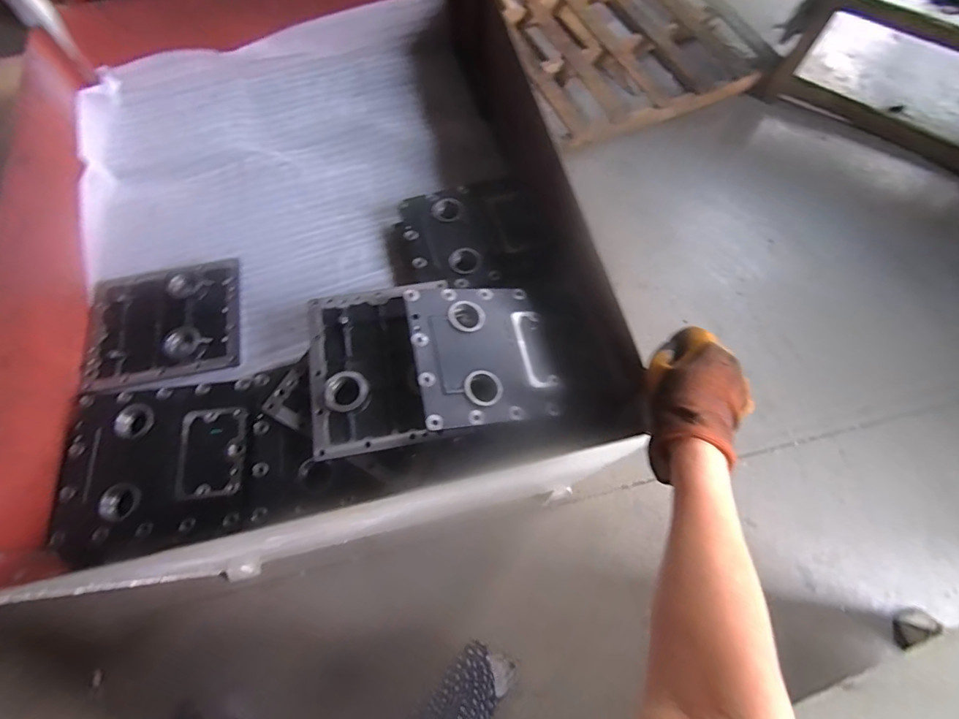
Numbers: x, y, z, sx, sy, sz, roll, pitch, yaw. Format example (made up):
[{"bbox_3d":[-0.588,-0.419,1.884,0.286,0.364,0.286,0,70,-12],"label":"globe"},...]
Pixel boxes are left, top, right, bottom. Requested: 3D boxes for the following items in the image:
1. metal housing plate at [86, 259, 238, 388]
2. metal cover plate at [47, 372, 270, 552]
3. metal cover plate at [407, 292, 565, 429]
[{"bbox_3d":[-0.528,-0.065,0.766,0.234,0.028,0.209,-13,70,-1],"label":"metal housing plate"},{"bbox_3d":[-0.436,0.135,0.642,0.280,0.020,0.221,-8,69,-2],"label":"metal cover plate"},{"bbox_3d":[0.004,-0.013,0.652,0.196,0.012,0.214,-4,66,-20],"label":"metal cover plate"}]

